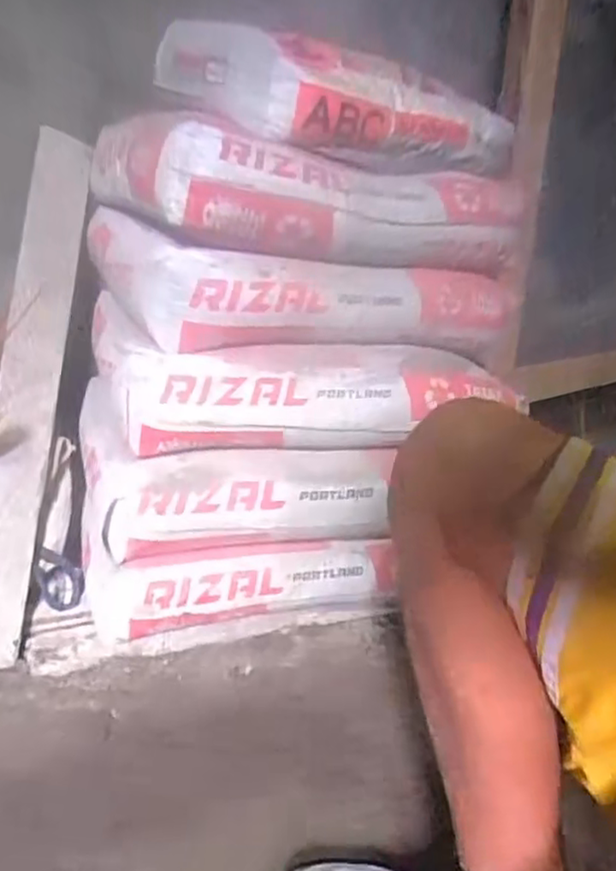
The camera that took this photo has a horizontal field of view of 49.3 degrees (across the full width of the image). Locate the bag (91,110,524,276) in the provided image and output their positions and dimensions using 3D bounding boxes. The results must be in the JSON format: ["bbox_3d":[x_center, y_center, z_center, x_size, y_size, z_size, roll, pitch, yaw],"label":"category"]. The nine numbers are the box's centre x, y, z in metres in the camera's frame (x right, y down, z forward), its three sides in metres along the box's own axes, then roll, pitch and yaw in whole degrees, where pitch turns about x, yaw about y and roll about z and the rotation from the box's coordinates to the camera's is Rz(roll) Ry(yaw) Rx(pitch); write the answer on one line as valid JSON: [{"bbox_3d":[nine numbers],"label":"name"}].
[{"bbox_3d":[0.013,-0.336,0.966,0.549,0.129,0.351,-5,22,-33],"label":"bag"}]

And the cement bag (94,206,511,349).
[{"bbox_3d":[-0.016,-0.223,1.011,0.530,0.121,0.393,-5,22,-33],"label":"cement bag"}]

